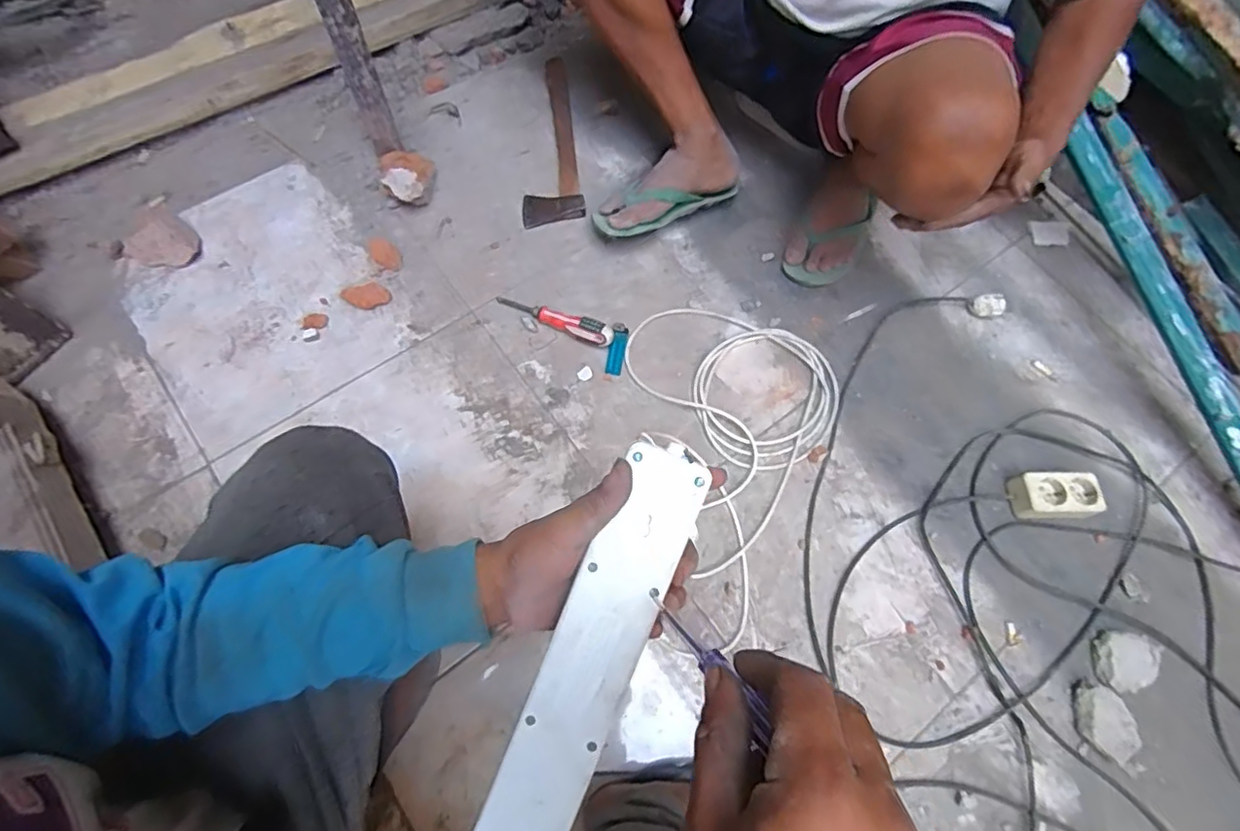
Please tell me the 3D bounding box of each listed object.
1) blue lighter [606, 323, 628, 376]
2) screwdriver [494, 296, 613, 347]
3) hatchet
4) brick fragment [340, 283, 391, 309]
[{"bbox_3d":[-0.003,-0.098,0.878,0.026,0.016,0.083,10,70,1],"label":"blue lighter"},{"bbox_3d":[-0.094,-0.138,0.872,0.176,0.032,0.029,22,70,5],"label":"screwdriver"},{"bbox_3d":[-0.122,-0.452,0.996,0.097,0.021,0.321,-7,70,-6],"label":"hatchet"},{"bbox_3d":[-0.366,-0.171,0.878,0.065,0.007,0.040,-14,71,-8],"label":"brick fragment"}]

